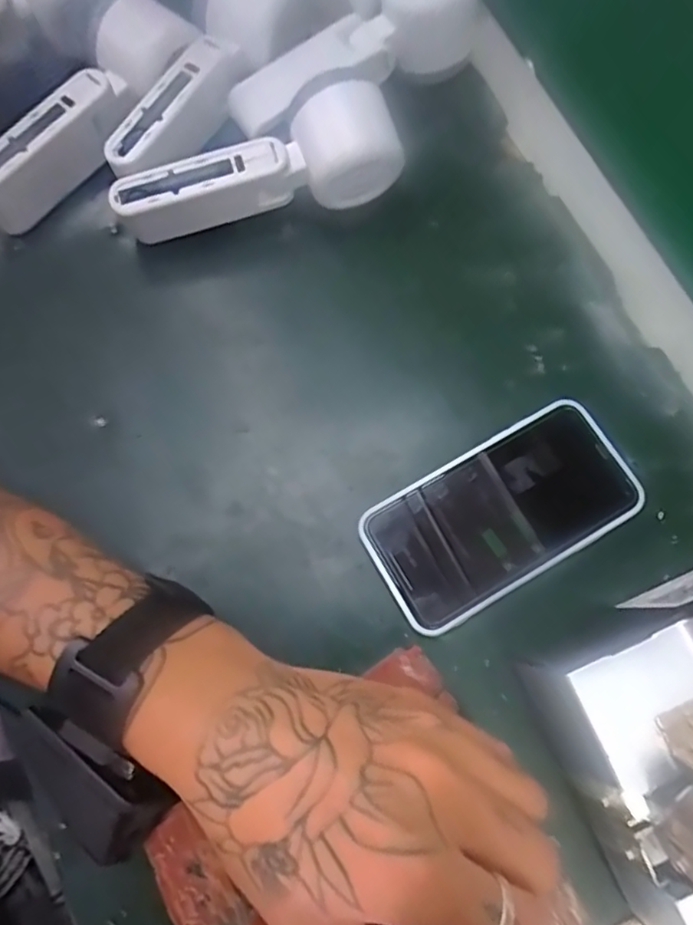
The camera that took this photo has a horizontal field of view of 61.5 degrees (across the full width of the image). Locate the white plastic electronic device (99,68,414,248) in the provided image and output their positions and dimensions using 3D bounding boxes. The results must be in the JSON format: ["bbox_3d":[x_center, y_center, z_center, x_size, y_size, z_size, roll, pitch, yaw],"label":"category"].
[{"bbox_3d":[-0.049,-0.162,0.339,0.162,0.056,0.040,-22,76,-7],"label":"white plastic electronic device"}]

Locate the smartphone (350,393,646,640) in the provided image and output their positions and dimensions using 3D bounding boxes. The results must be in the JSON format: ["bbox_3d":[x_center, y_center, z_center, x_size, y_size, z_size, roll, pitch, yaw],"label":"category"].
[{"bbox_3d":[0.083,0.028,0.316,0.143,0.010,0.074,-30,76,-6],"label":"smartphone"}]

